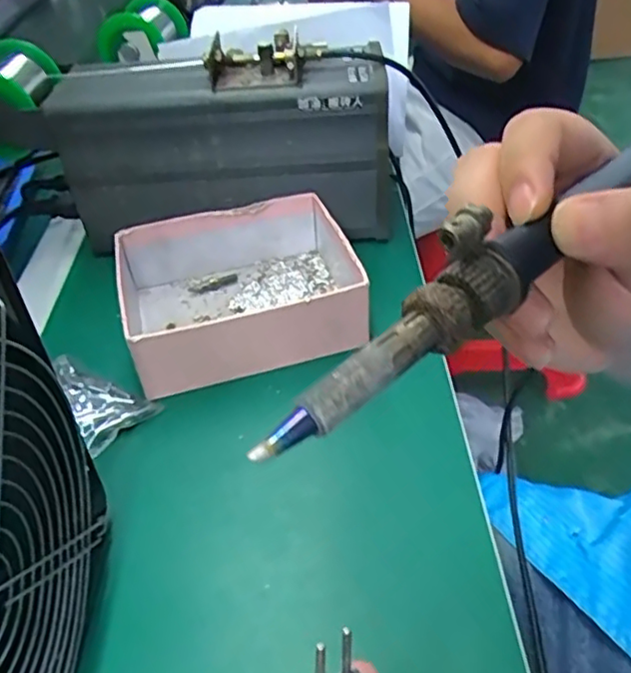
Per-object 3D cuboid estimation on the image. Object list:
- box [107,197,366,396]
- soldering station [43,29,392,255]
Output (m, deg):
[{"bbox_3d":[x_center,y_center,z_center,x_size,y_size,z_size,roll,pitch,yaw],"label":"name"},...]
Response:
[{"bbox_3d":[-0.055,-0.037,0.471,0.164,0.055,0.138,-14,43,-7],"label":"box"},{"bbox_3d":[-0.075,-0.155,0.530,0.261,0.153,0.109,-10,42,-3],"label":"soldering station"}]

